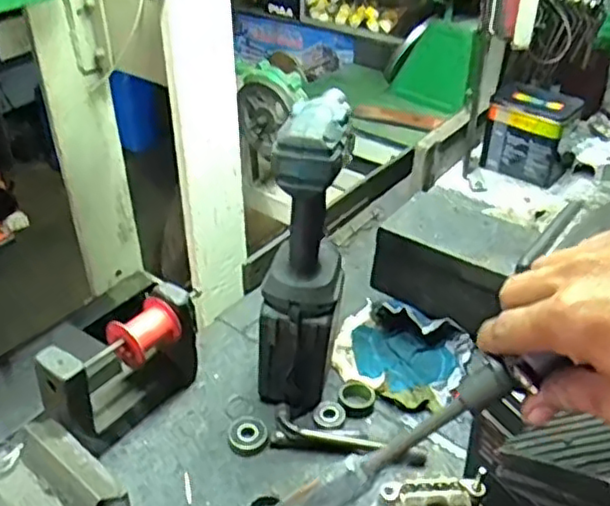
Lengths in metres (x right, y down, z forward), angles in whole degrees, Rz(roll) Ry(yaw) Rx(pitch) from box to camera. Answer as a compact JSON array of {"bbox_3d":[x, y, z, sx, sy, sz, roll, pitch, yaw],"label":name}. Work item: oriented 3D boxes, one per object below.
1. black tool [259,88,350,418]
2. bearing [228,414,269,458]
[{"bbox_3d":[-0.004,0.011,0.684,0.076,0.331,0.125,2,37,2],"label":"black tool"},{"bbox_3d":[-0.061,0.190,0.700,0.041,0.009,0.043,1,37,0],"label":"bearing"}]

